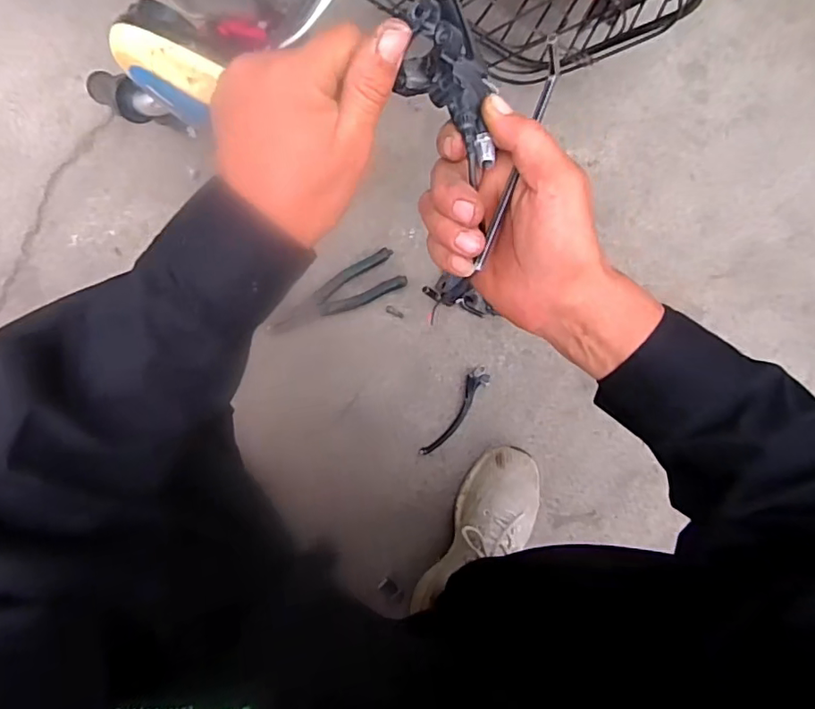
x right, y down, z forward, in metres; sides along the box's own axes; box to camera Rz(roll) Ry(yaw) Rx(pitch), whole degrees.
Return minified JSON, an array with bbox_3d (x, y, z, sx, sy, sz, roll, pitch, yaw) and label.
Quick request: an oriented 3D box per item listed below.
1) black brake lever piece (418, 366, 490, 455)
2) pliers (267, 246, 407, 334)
[{"bbox_3d":[0.065,0.081,0.732,0.027,0.008,0.143,33,93,-4],"label":"black brake lever piece"},{"bbox_3d":[-0.099,-0.079,0.718,0.188,0.023,0.054,-24,95,0],"label":"pliers"}]

